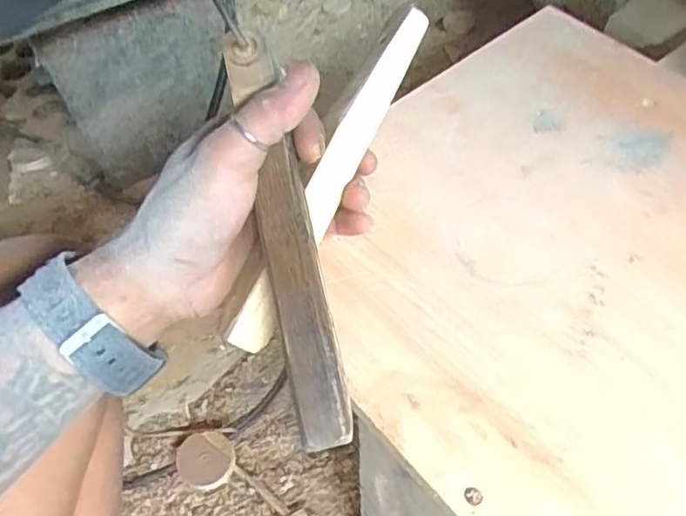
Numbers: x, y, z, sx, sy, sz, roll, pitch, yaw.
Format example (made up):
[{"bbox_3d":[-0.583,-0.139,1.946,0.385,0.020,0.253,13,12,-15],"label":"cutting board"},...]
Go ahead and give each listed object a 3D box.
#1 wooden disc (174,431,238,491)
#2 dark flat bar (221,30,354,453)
[{"bbox_3d":[-0.127,0.188,0.585,0.053,0.012,0.053,-3,51,3],"label":"wooden disc"},{"bbox_3d":[-0.026,-0.016,0.273,0.022,0.014,0.189,-12,73,-4],"label":"dark flat bar"}]

